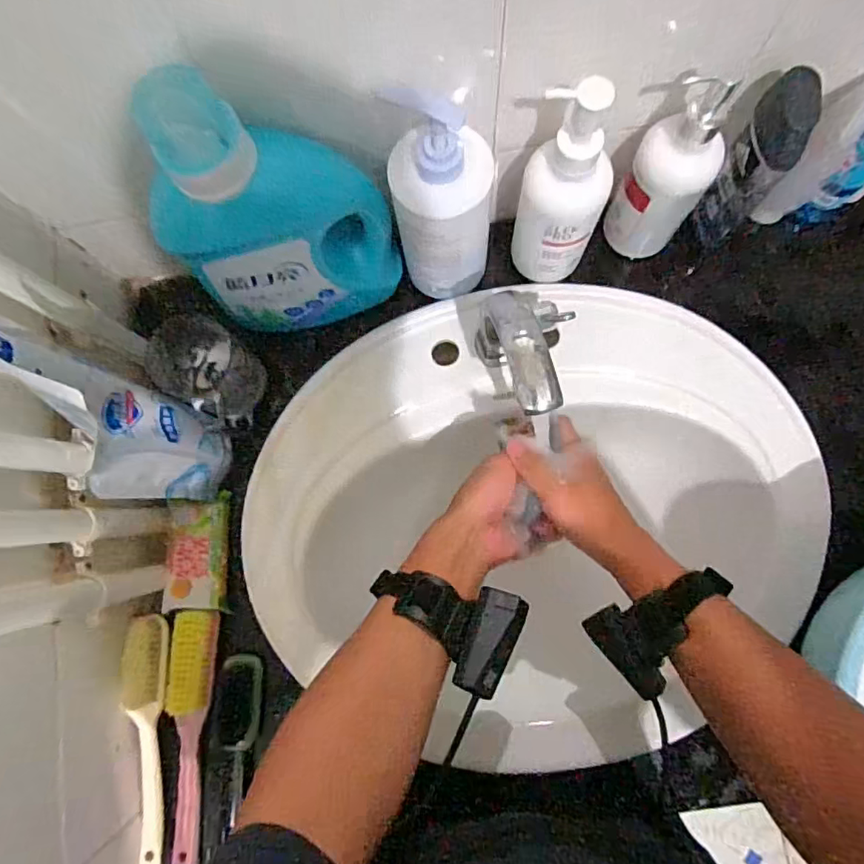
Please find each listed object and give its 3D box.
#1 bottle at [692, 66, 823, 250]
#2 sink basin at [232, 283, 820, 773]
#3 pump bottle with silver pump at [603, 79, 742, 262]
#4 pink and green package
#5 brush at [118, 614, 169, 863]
[{"bbox_3d":[0.280,-0.231,0.490,0.053,0.176,0.046,35,84,7],"label":"bottle"},{"bbox_3d":[0.096,0.089,0.578,0.531,0.147,0.429,-1,81,3],"label":"sink basin"},{"bbox_3d":[0.209,-0.224,0.480,0.069,0.181,0.061,35,84,7],"label":"pump bottle with silver pump"},{"bbox_3d":[-0.228,0.116,0.524,0.055,0.018,0.109,-2,81,2],"label":"pink and green package"},{"bbox_3d":[-0.262,0.285,0.497,0.036,0.025,0.222,-3,81,2],"label":"brush"}]

